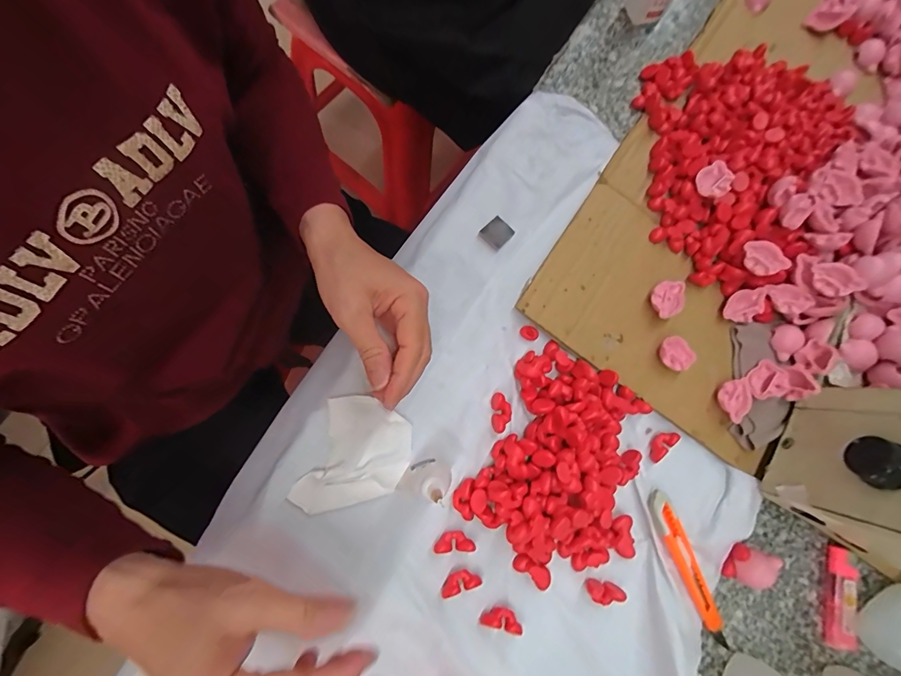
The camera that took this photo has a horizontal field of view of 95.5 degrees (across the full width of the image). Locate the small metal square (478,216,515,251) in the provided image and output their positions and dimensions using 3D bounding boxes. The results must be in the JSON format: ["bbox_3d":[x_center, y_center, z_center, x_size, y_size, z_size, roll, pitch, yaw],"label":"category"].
[{"bbox_3d":[0.041,-0.092,0.359,0.023,0.005,0.025,45,79,1],"label":"small metal square"}]

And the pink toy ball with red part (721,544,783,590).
[{"bbox_3d":[0.244,0.187,0.338,0.031,0.030,0.029,1,81,-7],"label":"pink toy ball with red part"}]

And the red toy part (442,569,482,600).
[{"bbox_3d":[0.007,0.187,0.313,0.031,0.009,0.015,-18,84,-10],"label":"red toy part"}]

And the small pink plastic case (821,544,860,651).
[{"bbox_3d":[0.332,0.221,0.347,0.018,0.010,0.080,12,80,-5],"label":"small pink plastic case"}]

